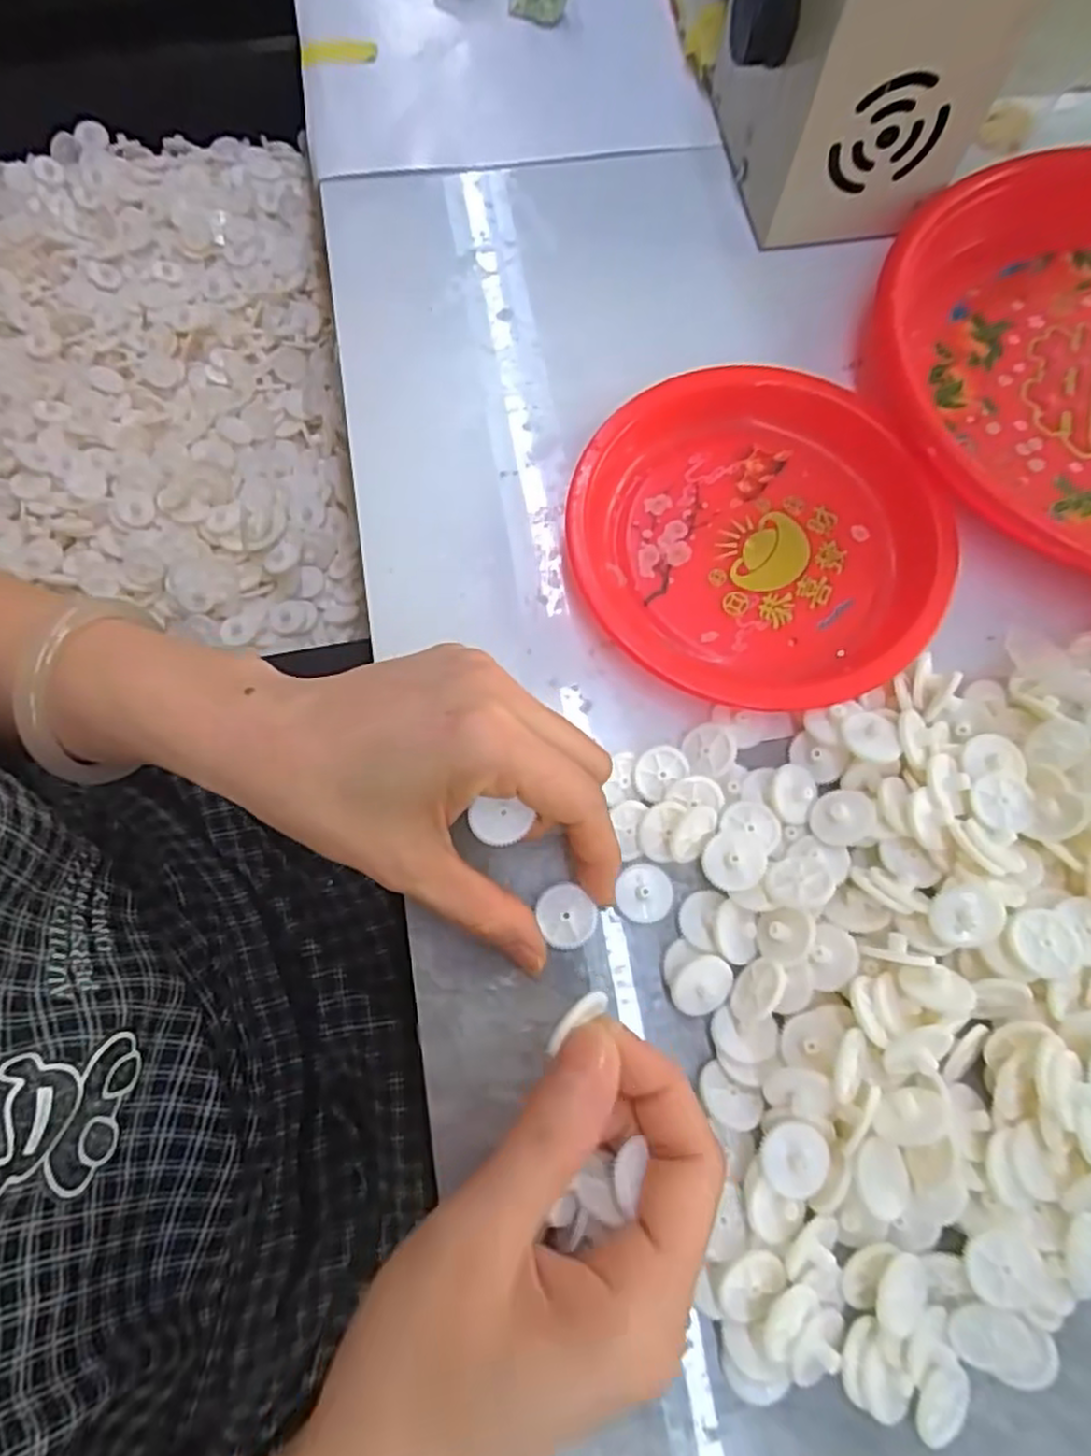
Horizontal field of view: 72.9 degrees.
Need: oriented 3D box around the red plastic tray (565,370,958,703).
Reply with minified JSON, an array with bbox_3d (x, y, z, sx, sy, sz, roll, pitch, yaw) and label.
[{"bbox_3d":[0.086,-0.078,0.301,0.143,0.019,0.144,-37,77,-11],"label":"red plastic tray"}]

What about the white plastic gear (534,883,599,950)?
[{"bbox_3d":[0.008,0.065,0.255,0.019,0.004,0.021,-19,74,-6],"label":"white plastic gear"}]

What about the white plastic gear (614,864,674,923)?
[{"bbox_3d":[0.036,0.060,0.268,0.019,0.005,0.020,15,74,4],"label":"white plastic gear"}]

